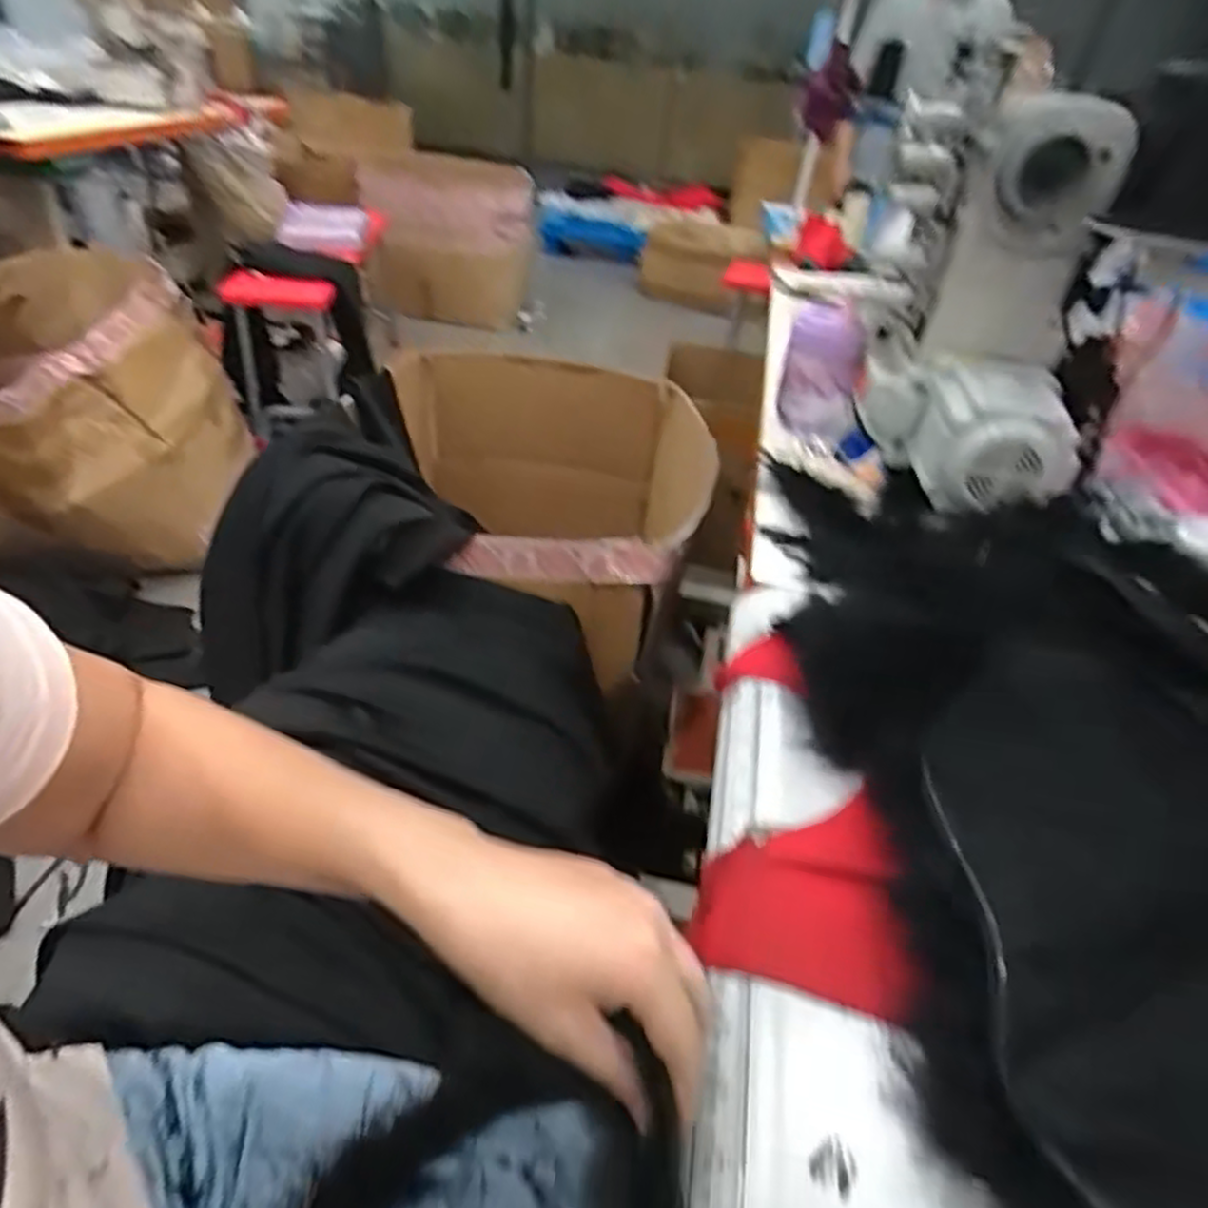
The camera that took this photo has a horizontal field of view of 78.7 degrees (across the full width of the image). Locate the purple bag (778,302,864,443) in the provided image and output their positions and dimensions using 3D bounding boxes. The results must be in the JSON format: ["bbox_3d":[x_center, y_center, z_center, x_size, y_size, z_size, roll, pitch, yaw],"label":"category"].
[{"bbox_3d":[0.236,-0.251,0.802,0.080,0.117,0.066,15,39,10],"label":"purple bag"}]

